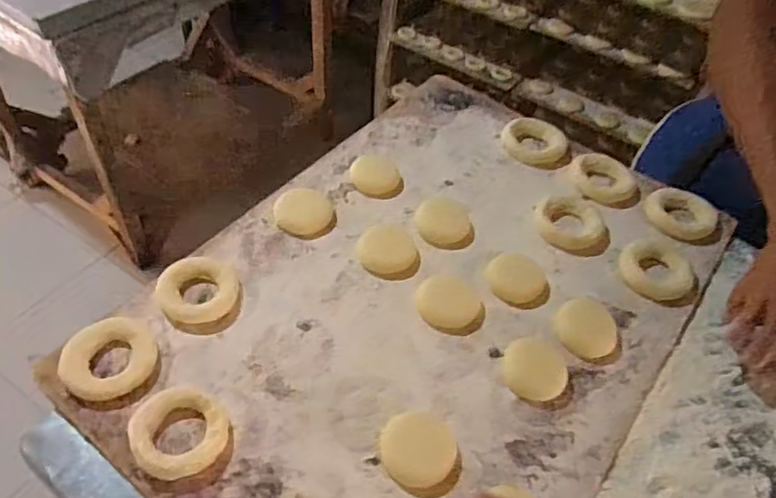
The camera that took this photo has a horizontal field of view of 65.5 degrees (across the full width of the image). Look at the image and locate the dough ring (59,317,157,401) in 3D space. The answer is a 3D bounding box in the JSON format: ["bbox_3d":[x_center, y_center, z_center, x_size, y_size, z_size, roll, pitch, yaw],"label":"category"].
[{"bbox_3d":[-0.233,0.090,0.504,0.070,0.012,0.072,3,48,-3],"label":"dough ring"}]

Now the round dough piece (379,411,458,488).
[{"bbox_3d":[0.025,0.158,0.482,0.059,0.006,0.060,3,48,-3],"label":"round dough piece"}]

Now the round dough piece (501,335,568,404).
[{"bbox_3d":[0.132,0.106,0.541,0.056,0.007,0.058,15,49,8],"label":"round dough piece"}]

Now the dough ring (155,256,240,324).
[{"bbox_3d":[-0.175,0.038,0.556,0.071,0.021,0.062,-3,49,-8],"label":"dough ring"}]

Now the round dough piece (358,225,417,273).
[{"bbox_3d":[-0.001,-0.001,0.617,0.057,0.009,0.058,3,48,-3],"label":"round dough piece"}]

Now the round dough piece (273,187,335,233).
[{"bbox_3d":[-0.087,-0.041,0.632,0.060,0.022,0.051,-6,49,-11],"label":"round dough piece"}]

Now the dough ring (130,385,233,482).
[{"bbox_3d":[-0.163,0.142,0.476,0.071,0.017,0.074,3,48,-3],"label":"dough ring"}]

